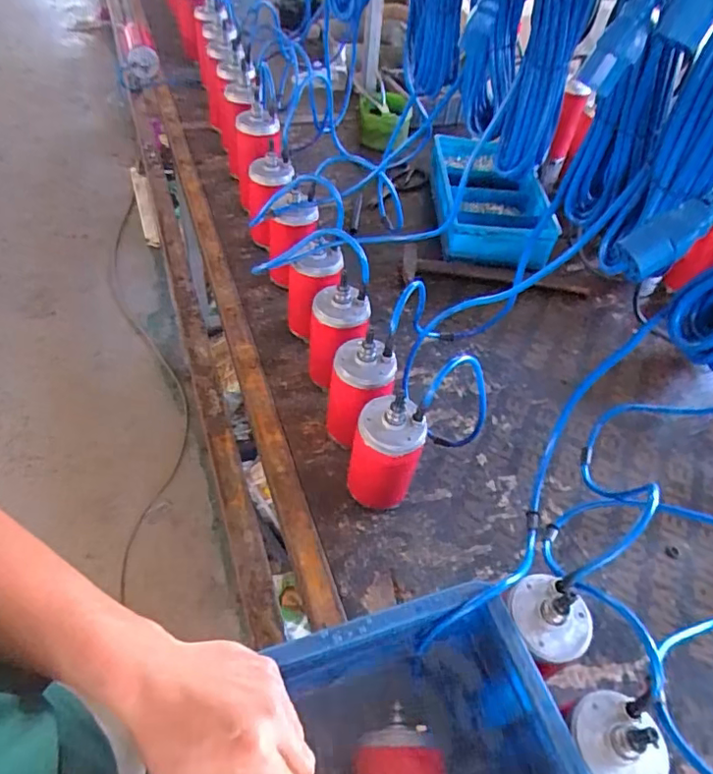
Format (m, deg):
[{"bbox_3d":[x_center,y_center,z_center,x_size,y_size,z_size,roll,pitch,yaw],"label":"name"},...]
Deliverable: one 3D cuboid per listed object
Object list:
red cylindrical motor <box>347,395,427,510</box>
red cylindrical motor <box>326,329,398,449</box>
[{"bbox_3d":[0.034,0.085,0.637,0.075,0.157,0.061,17,51,9],"label":"red cylindrical motor"},{"bbox_3d":[0.005,0.017,0.683,0.075,0.161,0.064,22,51,11],"label":"red cylindrical motor"}]

